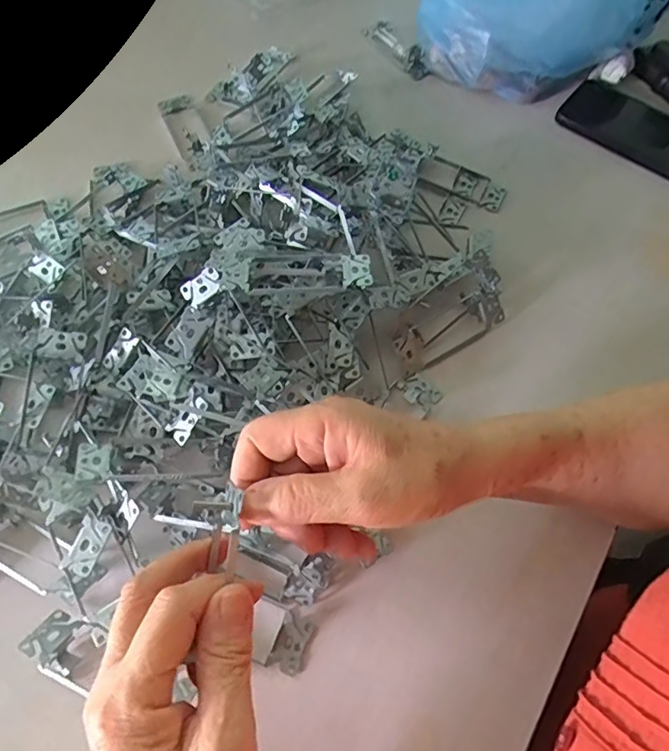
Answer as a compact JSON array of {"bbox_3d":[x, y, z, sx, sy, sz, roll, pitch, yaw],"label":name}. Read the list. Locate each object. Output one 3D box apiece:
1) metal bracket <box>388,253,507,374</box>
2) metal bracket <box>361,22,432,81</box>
[{"bbox_3d":[0.092,-0.051,0.425,0.113,0.032,0.055,-33,70,-17],"label":"metal bracket"},{"bbox_3d":[0.073,-0.374,0.593,0.027,0.023,0.096,-34,70,-17],"label":"metal bracket"}]

